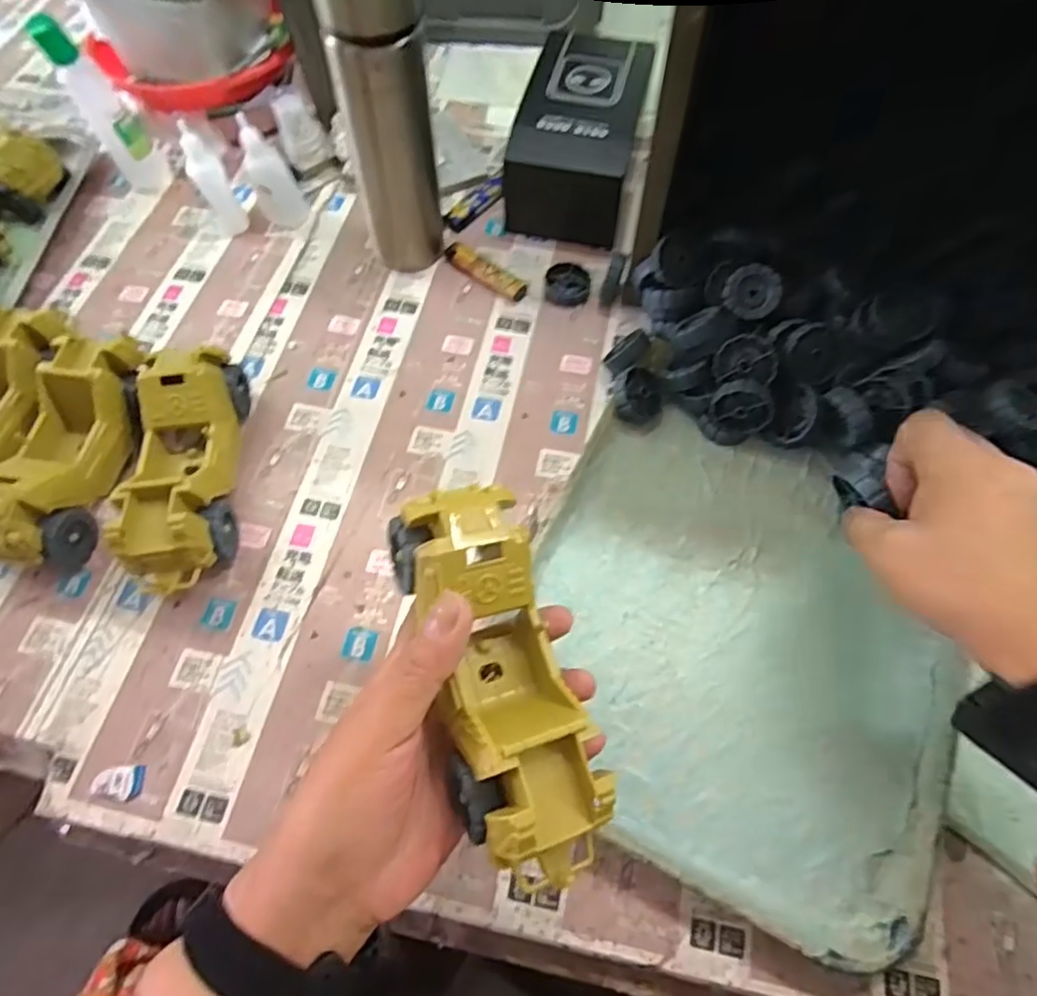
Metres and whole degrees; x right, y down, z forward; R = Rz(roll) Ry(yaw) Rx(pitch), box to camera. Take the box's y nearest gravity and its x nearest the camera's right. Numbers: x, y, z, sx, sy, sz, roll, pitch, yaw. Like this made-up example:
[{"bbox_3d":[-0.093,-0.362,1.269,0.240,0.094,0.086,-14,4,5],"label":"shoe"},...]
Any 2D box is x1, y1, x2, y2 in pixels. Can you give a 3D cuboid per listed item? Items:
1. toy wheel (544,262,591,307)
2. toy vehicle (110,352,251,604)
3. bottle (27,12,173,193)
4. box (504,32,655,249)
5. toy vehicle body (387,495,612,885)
[{"bbox_3d":[0.041,-0.176,0.520,0.036,0.010,0.040,5,64,5],"label":"toy wheel"},{"bbox_3d":[-0.221,-0.019,0.421,0.061,0.063,0.171,-6,63,-1],"label":"toy vehicle"},{"bbox_3d":[-0.357,-0.336,0.556,0.041,0.148,0.032,-35,67,-15],"label":"bottle"},{"bbox_3d":[0.052,-0.304,0.544,0.096,0.079,0.174,13,64,8],"label":"box"},{"bbox_3d":[-0.009,0.078,0.282,0.059,0.052,0.168,-16,73,-6],"label":"toy vehicle body"}]

